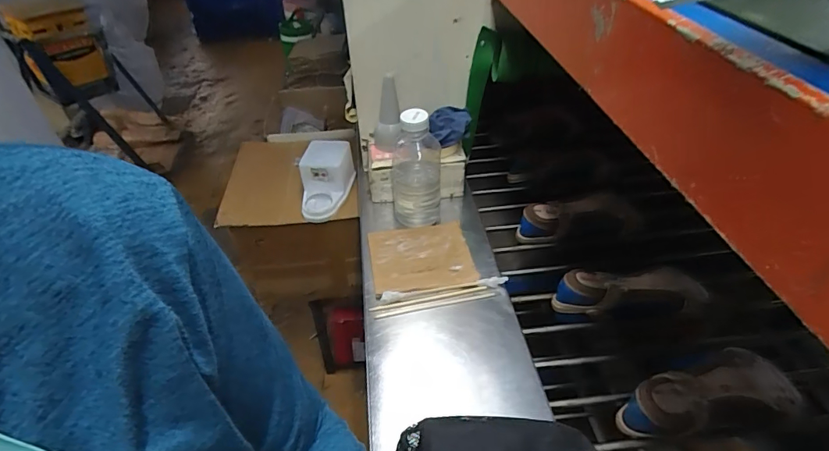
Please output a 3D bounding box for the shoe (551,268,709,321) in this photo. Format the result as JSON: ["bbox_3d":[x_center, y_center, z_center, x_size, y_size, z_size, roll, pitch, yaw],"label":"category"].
[{"bbox_3d":[0.363,0.124,0.731,0.246,0.078,0.081,-5,42,-5],"label":"shoe"}]

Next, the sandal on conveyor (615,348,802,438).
[{"bbox_3d":[0.394,0.224,0.600,0.232,0.069,0.091,-4,42,-4],"label":"sandal on conveyor"}]

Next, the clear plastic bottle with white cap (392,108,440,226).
[{"bbox_3d":[0.004,-0.107,0.819,0.092,0.219,0.105,-1,42,0],"label":"clear plastic bottle with white cap"}]

